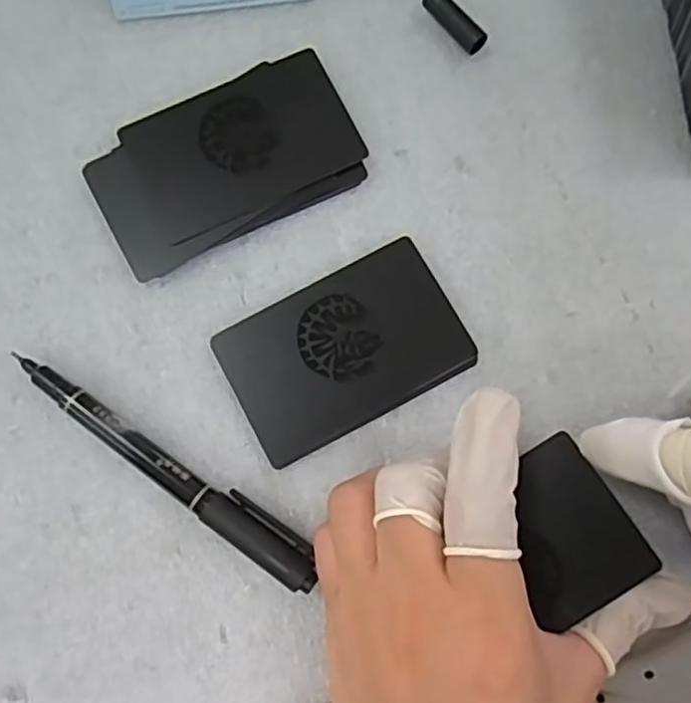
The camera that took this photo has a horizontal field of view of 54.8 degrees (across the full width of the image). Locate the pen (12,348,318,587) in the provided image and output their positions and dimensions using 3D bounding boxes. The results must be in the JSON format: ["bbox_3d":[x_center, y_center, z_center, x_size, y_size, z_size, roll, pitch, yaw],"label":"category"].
[{"bbox_3d":[-0.063,0.041,0.235,0.127,0.011,0.015,35,81,5],"label":"pen"}]

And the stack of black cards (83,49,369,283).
[{"bbox_3d":[-0.046,-0.074,0.260,0.101,0.007,0.058,-26,81,-6],"label":"stack of black cards"}]

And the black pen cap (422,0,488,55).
[{"bbox_3d":[0.044,-0.135,0.272,0.009,0.008,0.031,-37,82,-7],"label":"black pen cap"}]

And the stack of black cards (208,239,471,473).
[{"bbox_3d":[0.000,-0.001,0.248,0.085,0.004,0.055,-27,81,-6],"label":"stack of black cards"}]

